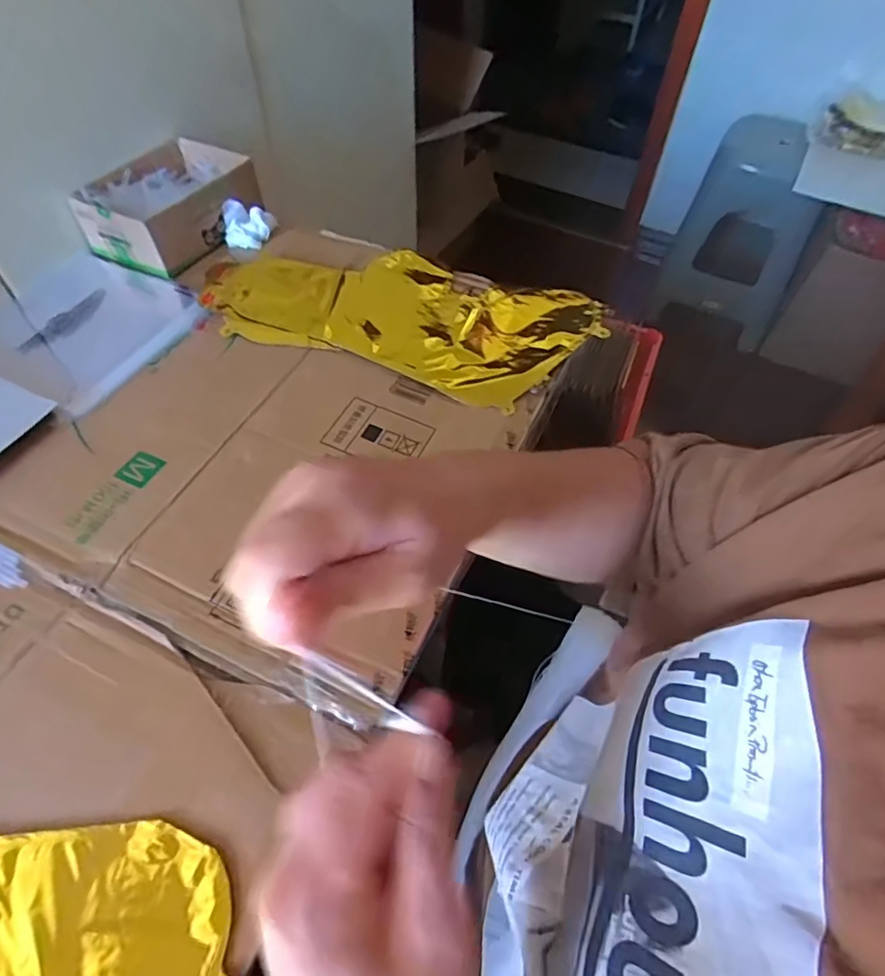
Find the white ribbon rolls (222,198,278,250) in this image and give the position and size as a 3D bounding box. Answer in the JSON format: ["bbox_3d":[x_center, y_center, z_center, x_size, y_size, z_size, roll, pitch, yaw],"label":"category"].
[{"bbox_3d":[-0.241,-0.329,0.700,0.053,0.039,0.047,3,54,0],"label":"white ribbon rolls"}]

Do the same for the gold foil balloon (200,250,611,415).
[{"bbox_3d":[-0.049,-0.202,0.628,0.414,0.016,0.199,18,55,10],"label":"gold foil balloon"}]

